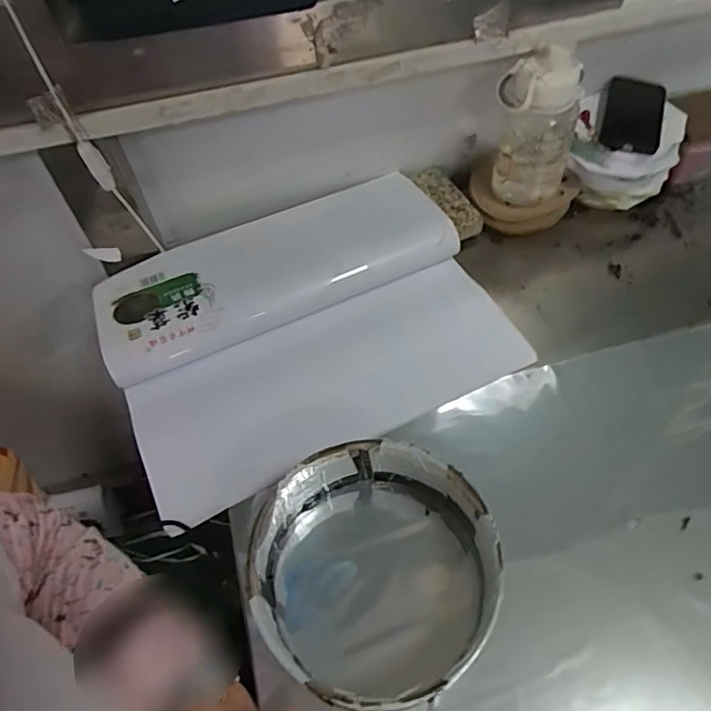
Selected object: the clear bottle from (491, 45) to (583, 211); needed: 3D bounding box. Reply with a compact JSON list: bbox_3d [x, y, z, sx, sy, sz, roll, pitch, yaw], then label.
[{"bbox_3d":[0.220,-0.272,0.700,0.098,0.184,0.065,17,57,14],"label":"clear bottle"}]

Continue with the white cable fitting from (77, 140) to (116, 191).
[{"bbox_3d":[-0.280,-0.205,0.607,0.022,0.062,0.013,-29,59,-17],"label":"white cable fitting"}]

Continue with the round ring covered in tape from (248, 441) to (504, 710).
[{"bbox_3d":[0.015,0.183,0.496,0.206,0.098,0.187,-25,58,-14],"label":"round ring covered in tape"}]

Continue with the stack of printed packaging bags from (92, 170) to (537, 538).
[{"bbox_3d":[-0.060,-0.026,0.686,0.449,0.109,0.356,-23,57,-13],"label":"stack of printed packaging bags"}]

